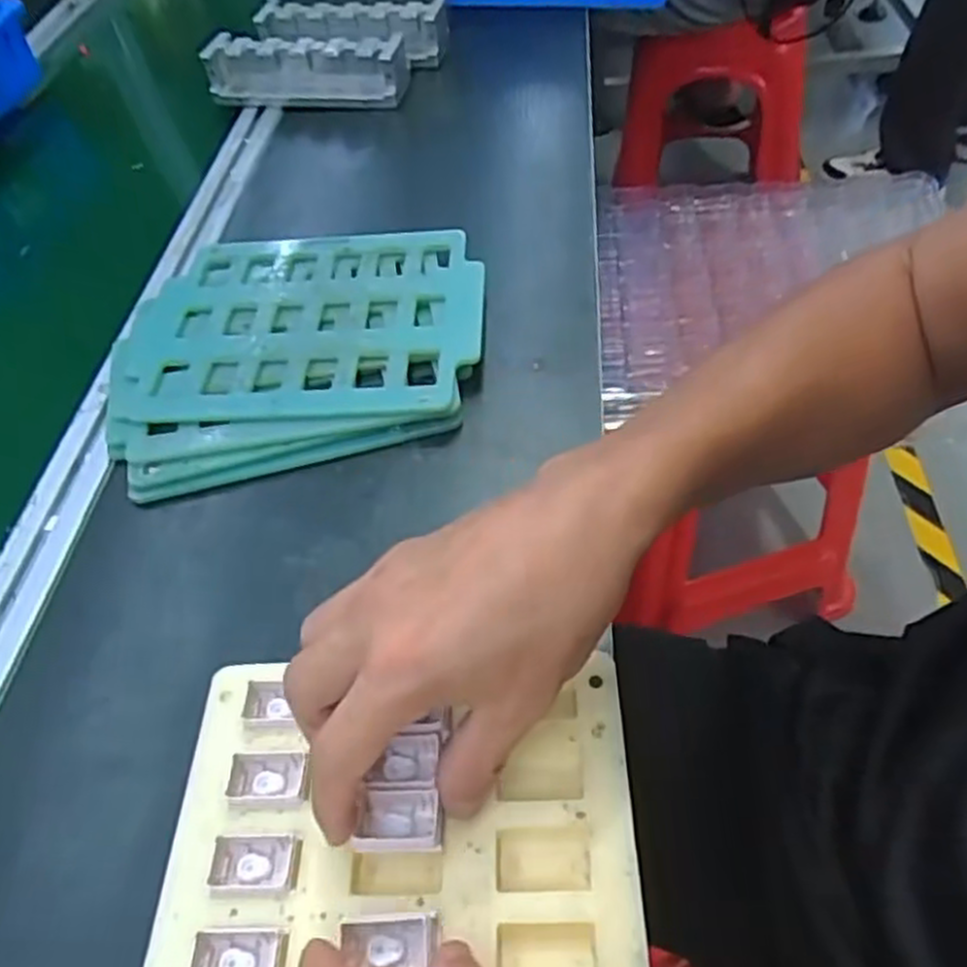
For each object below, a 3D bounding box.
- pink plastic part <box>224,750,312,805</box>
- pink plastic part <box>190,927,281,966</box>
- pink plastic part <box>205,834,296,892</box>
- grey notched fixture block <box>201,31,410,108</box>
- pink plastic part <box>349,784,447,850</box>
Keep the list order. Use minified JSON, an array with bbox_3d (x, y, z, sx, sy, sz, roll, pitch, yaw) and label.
[{"bbox_3d":[-0.089,0.121,0.318,0.031,0.011,0.021,-6,53,1],"label":"pink plastic part"},{"bbox_3d":[-0.089,0.170,0.278,0.030,0.008,0.019,-2,53,4],"label":"pink plastic part"},{"bbox_3d":[-0.088,0.146,0.298,0.031,0.012,0.019,-2,53,4],"label":"pink plastic part"},{"bbox_3d":[-0.172,-0.400,0.747,0.193,0.049,0.053,5,52,12],"label":"grey notched fixture block"},{"bbox_3d":[-0.031,0.127,0.292,0.032,0.013,0.023,-1,53,4],"label":"pink plastic part"}]

